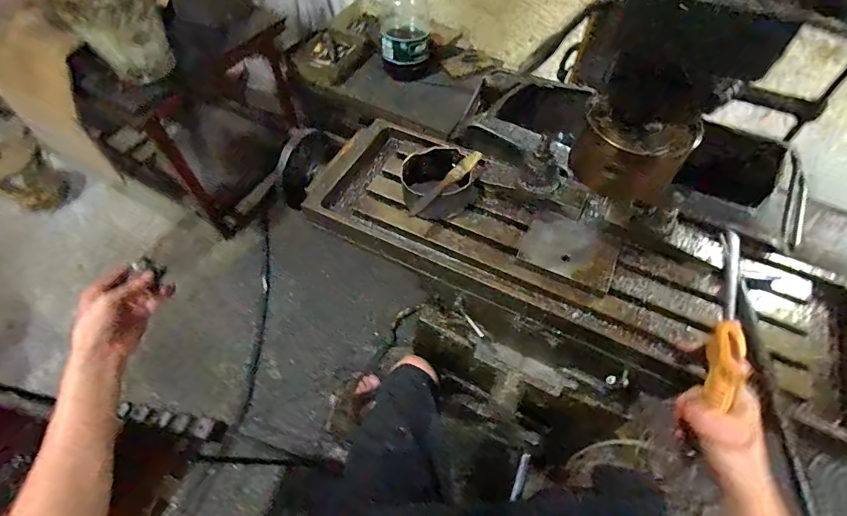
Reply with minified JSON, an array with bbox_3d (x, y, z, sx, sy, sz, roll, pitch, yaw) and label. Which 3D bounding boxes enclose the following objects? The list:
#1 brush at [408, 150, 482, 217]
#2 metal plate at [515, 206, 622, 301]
[{"bbox_3d":[0.034,-0.109,0.593,0.019,0.019,0.147,40,65,21],"label":"brush"},{"bbox_3d":[0.209,-0.012,0.575,0.126,0.014,0.096,25,61,14],"label":"metal plate"}]

